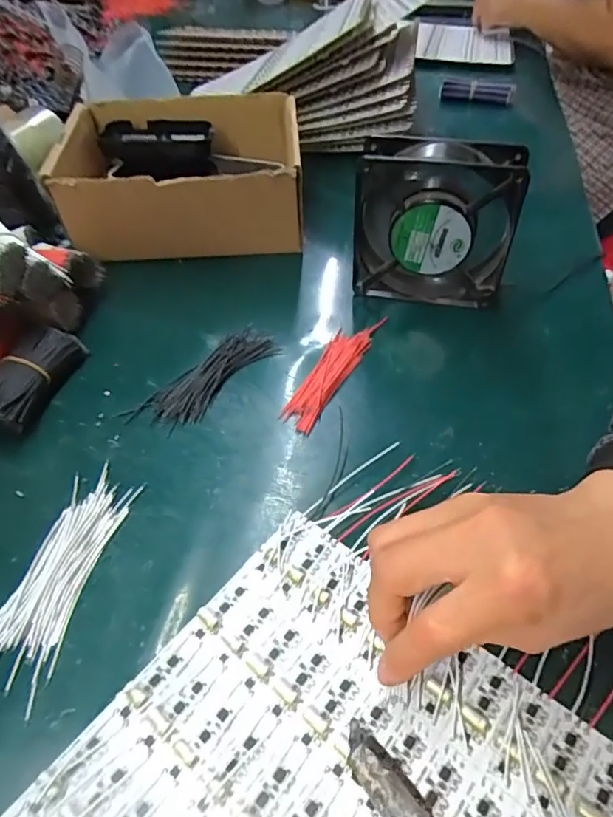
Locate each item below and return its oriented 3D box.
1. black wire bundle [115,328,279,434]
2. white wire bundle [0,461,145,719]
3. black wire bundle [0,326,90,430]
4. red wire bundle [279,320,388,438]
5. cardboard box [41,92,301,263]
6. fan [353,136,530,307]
[{"bbox_3d":[-0.073,-0.024,0.389,0.043,0.010,0.115,31,55,26],"label":"black wire bundle"},{"bbox_3d":[-0.137,0.088,0.293,0.051,0.008,0.122,13,49,12],"label":"white wire bundle"},{"bbox_3d":[-0.202,-0.024,0.379,0.035,0.034,0.090,9,48,8],"label":"black wire bundle"},{"bbox_3d":[0.021,-0.032,0.392,0.030,0.009,0.124,21,51,18],"label":"red wire bundle"},{"bbox_3d":[-0.119,-0.228,0.524,0.222,0.094,0.169,-2,47,-2],"label":"cardboard box"},{"bbox_3d":[0.099,-0.142,0.413,0.118,0.122,0.037,10,48,9],"label":"fan"}]

